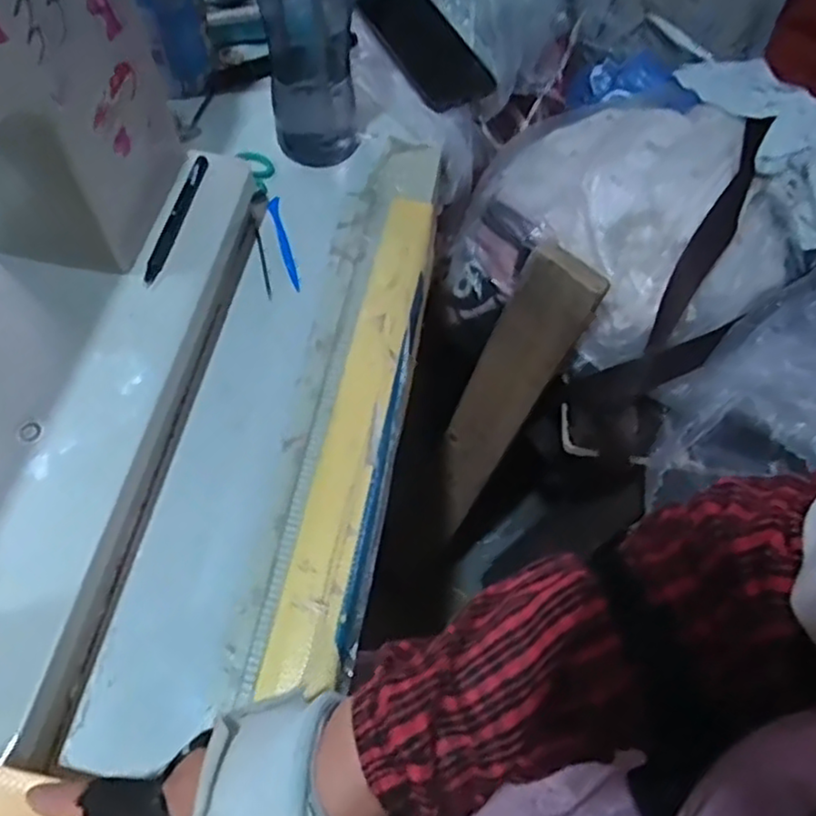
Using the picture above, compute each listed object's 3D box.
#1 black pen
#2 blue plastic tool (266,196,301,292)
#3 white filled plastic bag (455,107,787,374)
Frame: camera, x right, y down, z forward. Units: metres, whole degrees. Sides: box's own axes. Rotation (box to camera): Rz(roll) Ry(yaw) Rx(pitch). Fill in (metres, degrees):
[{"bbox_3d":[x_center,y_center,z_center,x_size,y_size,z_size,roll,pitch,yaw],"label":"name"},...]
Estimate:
[{"bbox_3d":[-0.172,-0.142,0.518,0.011,0.007,0.124,11,61,2],"label":"black pen"},{"bbox_3d":[-0.105,-0.141,0.585,0.010,0.004,0.099,-12,63,-10],"label":"blue plastic tool"},{"bbox_3d":[0.214,-0.190,0.695,0.250,0.117,0.285,-33,68,-20],"label":"white filled plastic bag"}]

